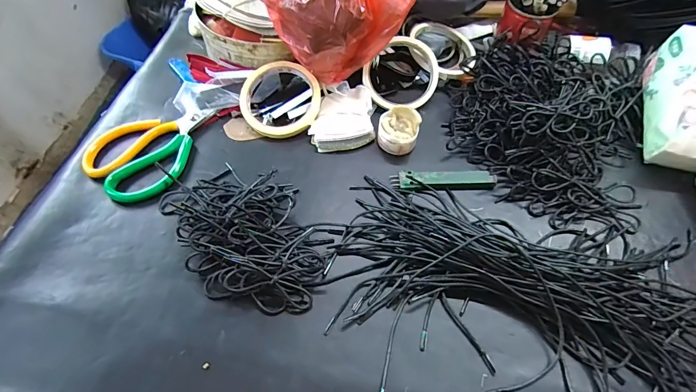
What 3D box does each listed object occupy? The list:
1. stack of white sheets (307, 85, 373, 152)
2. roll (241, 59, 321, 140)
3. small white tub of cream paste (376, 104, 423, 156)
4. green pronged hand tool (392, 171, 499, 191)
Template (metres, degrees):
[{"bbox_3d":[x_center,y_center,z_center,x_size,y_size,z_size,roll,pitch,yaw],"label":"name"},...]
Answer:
[{"bbox_3d":[-0.007,-0.090,0.432,0.071,0.022,0.082,-1,56,-2],"label":"stack of white sheets"},{"bbox_3d":[-0.079,-0.112,0.432,0.093,0.013,0.091,0,80,2],"label":"roll"},{"bbox_3d":[0.056,-0.073,0.413,0.044,0.043,0.045,8,57,4],"label":"small white tub of cream paste"},{"bbox_3d":[0.101,-0.016,0.389,0.108,0.010,0.020,0,56,-1],"label":"green pronged hand tool"}]

